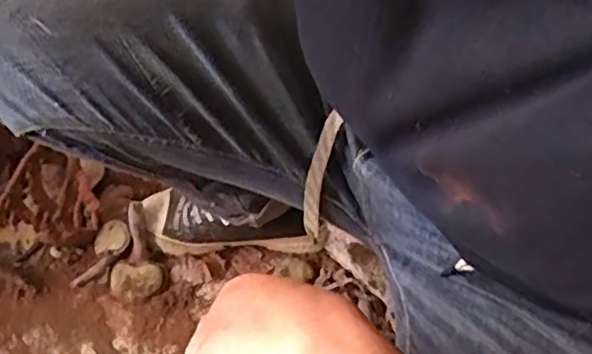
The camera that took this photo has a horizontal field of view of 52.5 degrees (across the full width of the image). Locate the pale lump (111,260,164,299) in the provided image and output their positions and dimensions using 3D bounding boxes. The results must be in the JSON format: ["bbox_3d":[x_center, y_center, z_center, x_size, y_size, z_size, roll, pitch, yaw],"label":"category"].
[{"bbox_3d":[-0.185,0.119,0.693,0.059,0.016,0.039,5,57,5],"label":"pale lump"}]

